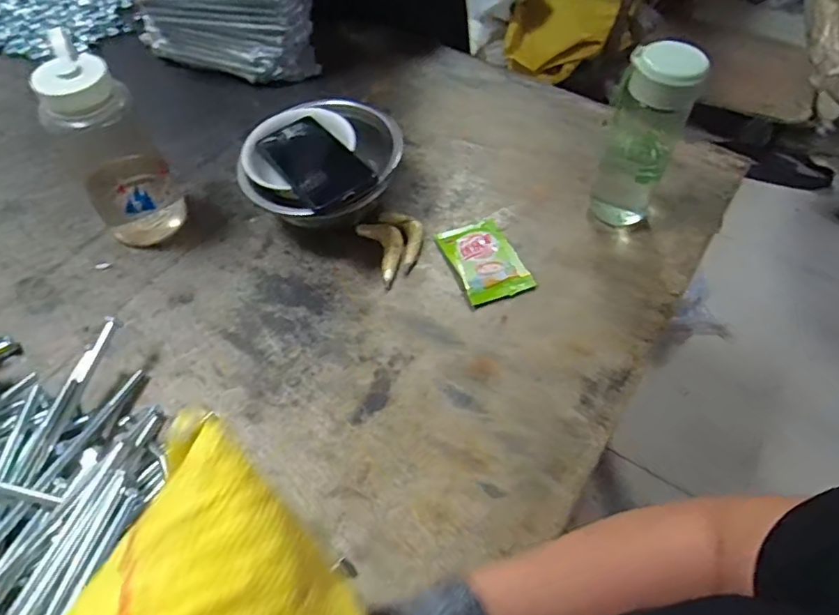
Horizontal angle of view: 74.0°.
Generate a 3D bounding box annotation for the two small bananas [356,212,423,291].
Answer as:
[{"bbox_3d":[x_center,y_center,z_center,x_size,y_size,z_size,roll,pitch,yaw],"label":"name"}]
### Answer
[{"bbox_3d":[-0.028,-0.078,0.654,0.067,0.015,0.102,-21,58,-13],"label":"two small bananas"}]

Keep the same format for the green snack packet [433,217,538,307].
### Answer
[{"bbox_3d":[0.074,-0.054,0.635,0.076,0.013,0.109,-18,58,-12],"label":"green snack packet"}]

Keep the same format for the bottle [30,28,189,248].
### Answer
[{"bbox_3d":[-0.327,-0.163,0.599,0.091,0.206,0.089,-31,61,-19],"label":"bottle"}]

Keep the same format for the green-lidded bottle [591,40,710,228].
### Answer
[{"bbox_3d":[0.242,-0.184,0.611,0.070,0.212,0.072,21,58,13],"label":"green-lidded bottle"}]

